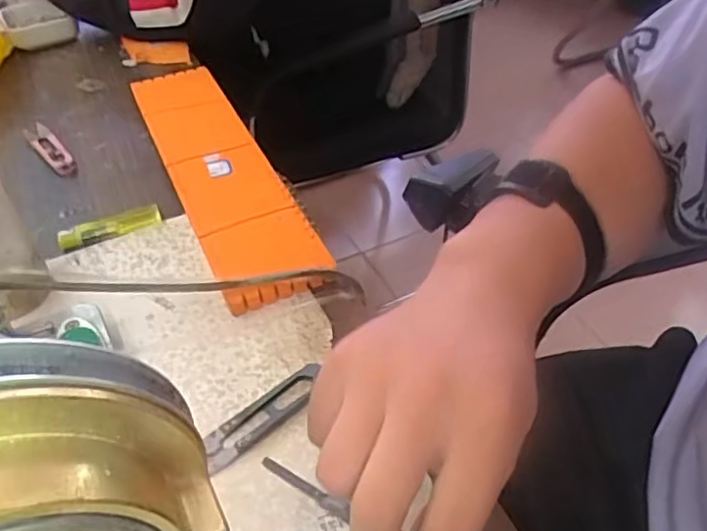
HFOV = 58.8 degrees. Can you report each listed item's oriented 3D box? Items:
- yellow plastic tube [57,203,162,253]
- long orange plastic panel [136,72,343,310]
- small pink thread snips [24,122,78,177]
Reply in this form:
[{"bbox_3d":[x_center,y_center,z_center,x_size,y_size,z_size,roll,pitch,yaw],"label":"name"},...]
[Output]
[{"bbox_3d":[-0.191,-0.030,0.494,0.077,0.012,0.016,-22,48,-22],"label":"yellow plastic tube"},{"bbox_3d":[-0.116,-0.084,0.540,0.080,0.027,0.328,-18,47,-18],"label":"long orange plastic panel"},{"bbox_3d":[-0.281,-0.109,0.581,0.023,0.005,0.096,-30,51,-27],"label":"small pink thread snips"}]

